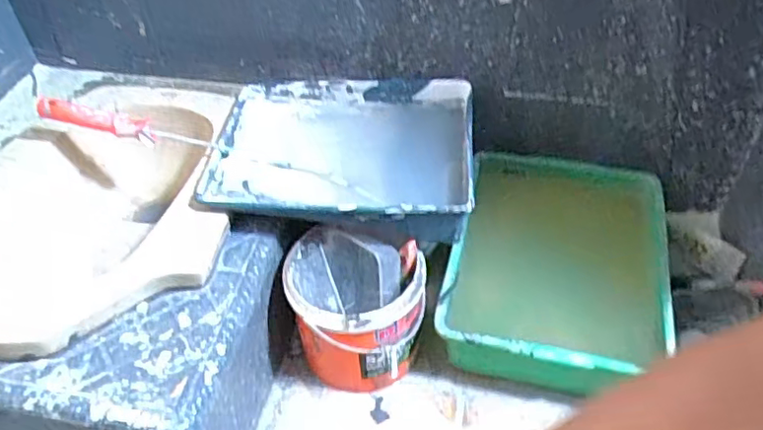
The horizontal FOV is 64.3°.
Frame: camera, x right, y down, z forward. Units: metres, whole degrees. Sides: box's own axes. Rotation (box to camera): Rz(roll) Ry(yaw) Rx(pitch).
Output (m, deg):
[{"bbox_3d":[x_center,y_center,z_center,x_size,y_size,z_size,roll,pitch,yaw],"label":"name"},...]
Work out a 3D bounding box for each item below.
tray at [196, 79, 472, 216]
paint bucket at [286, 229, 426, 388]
[{"bbox_3d":[-0.054,-0.093,0.883,0.363,0.085,0.291,3,44,6],"label":"tray"},{"bbox_3d":[-0.035,0.129,0.859,0.173,0.203,0.176,-1,44,1],"label":"paint bucket"}]

